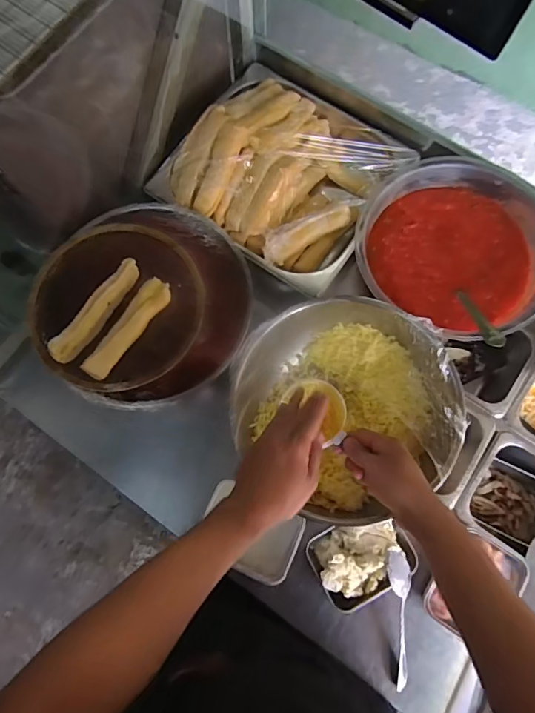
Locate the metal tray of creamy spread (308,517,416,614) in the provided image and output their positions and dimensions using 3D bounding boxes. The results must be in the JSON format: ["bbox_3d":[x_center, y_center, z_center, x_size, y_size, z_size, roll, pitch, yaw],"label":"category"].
[{"bbox_3d":[0.133,0.277,0.612,0.134,0.047,0.102,-29,77,-6],"label":"metal tray of creamy spread"}]

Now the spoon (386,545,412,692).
[{"bbox_3d":[0.178,0.351,0.597,0.032,0.025,0.189,-3,95,0],"label":"spoon"}]

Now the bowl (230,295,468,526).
[{"bbox_3d":[0.111,0.061,0.645,0.299,0.117,0.276,0,76,1],"label":"bowl"}]

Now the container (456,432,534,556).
[{"bbox_3d":[0.396,0.230,0.713,0.175,0.099,0.156,33,79,8],"label":"container"}]

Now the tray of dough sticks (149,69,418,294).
[{"bbox_3d":[0.026,-0.314,0.751,0.343,0.092,0.333,33,79,9],"label":"tray of dough sticks"}]

